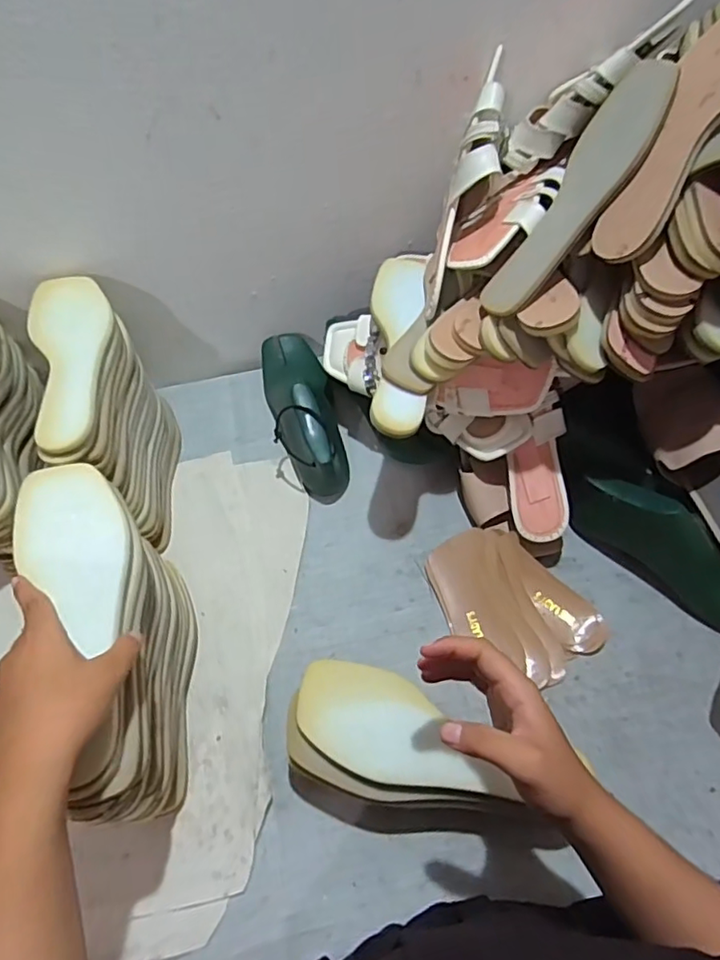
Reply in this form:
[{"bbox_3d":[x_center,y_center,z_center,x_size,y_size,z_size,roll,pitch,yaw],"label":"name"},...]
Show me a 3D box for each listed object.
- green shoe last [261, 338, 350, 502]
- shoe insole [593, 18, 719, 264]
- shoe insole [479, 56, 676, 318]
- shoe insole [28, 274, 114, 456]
[{"bbox_3d":[-0.071,-0.096,0.744,0.075,0.091,0.239,-17,57,-9],"label":"green shoe last"},{"bbox_3d":[0.262,-0.287,0.465,0.234,0.014,0.082,-52,51,14],"label":"shoe insole"},{"bbox_3d":[0.187,-0.248,0.510,0.232,0.010,0.084,-58,39,8],"label":"shoe insole"},{"bbox_3d":[-0.288,-0.128,0.589,0.081,0.013,0.227,-19,60,-8],"label":"shoe insole"}]

